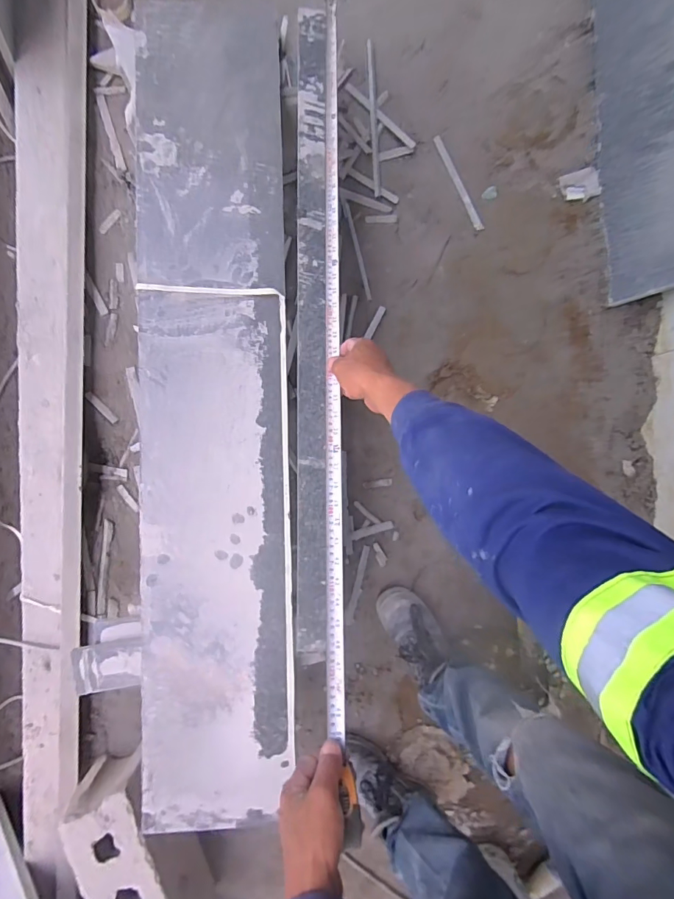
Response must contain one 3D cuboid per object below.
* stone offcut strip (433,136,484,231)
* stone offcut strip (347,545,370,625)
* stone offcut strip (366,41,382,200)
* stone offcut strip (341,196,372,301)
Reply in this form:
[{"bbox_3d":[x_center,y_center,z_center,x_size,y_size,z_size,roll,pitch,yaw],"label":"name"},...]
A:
[{"bbox_3d":[0.306,-0.671,1.105,0.023,0.009,0.258,-25,90,-3],"label":"stone offcut strip"},{"bbox_3d":[0.052,0.327,1.054,0.020,0.012,0.190,15,88,-3],"label":"stone offcut strip"},{"bbox_3d":[0.091,-0.812,1.079,0.019,0.013,0.381,-3,89,-3],"label":"stone offcut strip"},{"bbox_3d":[0.050,-0.491,1.070,0.015,0.006,0.251,-15,90,-3],"label":"stone offcut strip"}]

